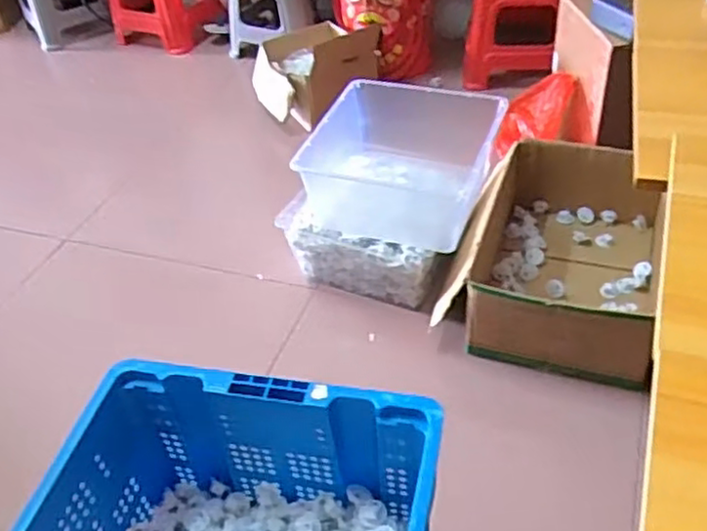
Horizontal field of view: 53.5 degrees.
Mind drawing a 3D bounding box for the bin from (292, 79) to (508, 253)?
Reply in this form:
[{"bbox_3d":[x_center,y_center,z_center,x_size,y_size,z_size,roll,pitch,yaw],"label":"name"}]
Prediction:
[{"bbox_3d":[0.095,-0.184,1.269,0.308,0.151,0.283,8,44,17],"label":"bin"}]

